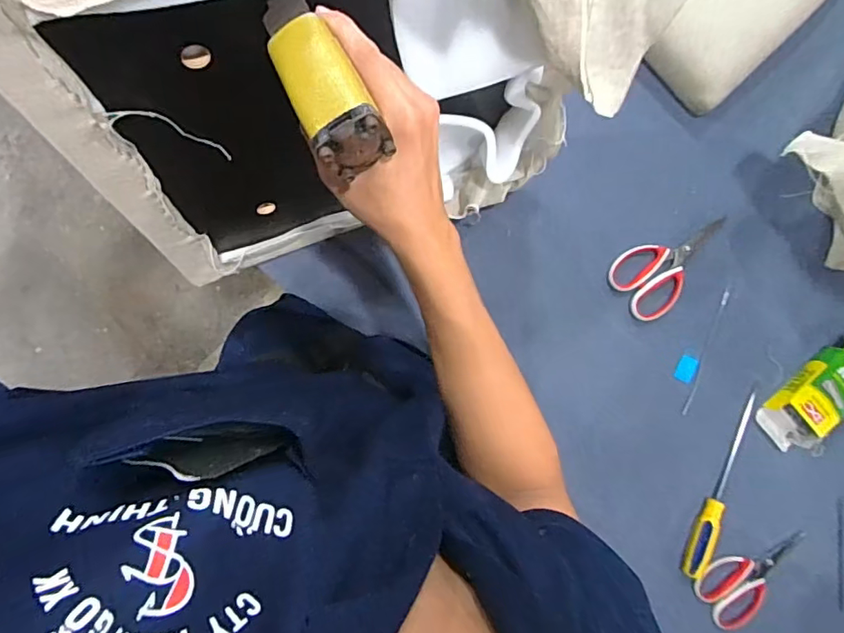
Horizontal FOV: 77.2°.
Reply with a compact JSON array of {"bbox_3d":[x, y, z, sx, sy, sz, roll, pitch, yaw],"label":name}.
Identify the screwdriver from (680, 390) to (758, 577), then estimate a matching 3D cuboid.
[{"bbox_3d":[0.430,0.244,0.757,0.034,0.029,0.269,19,91,-5],"label":"screwdriver"}]

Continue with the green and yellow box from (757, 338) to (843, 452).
[{"bbox_3d":[0.573,0.118,0.755,0.089,0.039,0.172,42,89,-5],"label":"green and yellow box"}]

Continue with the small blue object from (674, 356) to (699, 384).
[{"bbox_3d":[0.382,0.076,0.760,0.027,0.004,0.035,23,91,-5],"label":"small blue object"}]

